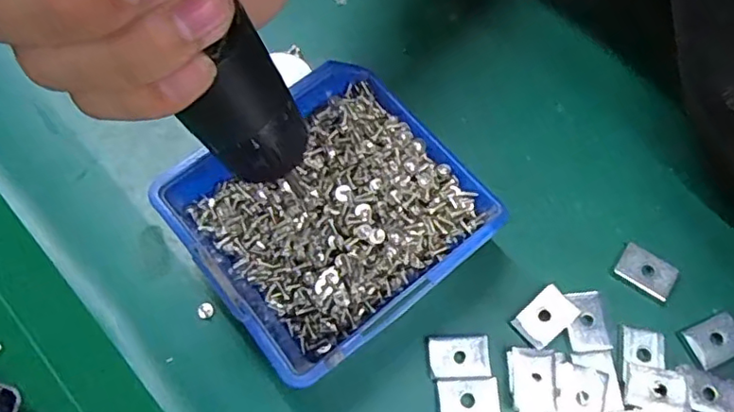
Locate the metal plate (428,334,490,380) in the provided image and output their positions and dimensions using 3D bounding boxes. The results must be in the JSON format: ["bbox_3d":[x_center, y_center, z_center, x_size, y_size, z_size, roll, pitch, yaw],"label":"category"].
[{"bbox_3d":[0.044,0.072,0.281,0.028,0.006,0.020,-3,68,0],"label":"metal plate"}]

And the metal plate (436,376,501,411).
[{"bbox_3d":[0.047,0.089,0.270,0.027,0.004,0.019,-1,68,0],"label":"metal plate"}]

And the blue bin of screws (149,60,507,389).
[{"bbox_3d":[-0.017,0.006,0.280,0.120,0.060,0.117,-37,73,-13],"label":"blue bin of screws"}]

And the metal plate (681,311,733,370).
[{"bbox_3d":[0.168,0.064,0.281,0.026,0.007,0.020,-20,70,-7],"label":"metal plate"}]

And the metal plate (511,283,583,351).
[{"bbox_3d":[0.087,0.054,0.283,0.028,0.004,0.019,-44,70,0],"label":"metal plate"}]

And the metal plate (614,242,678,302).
[{"bbox_3d":[0.141,0.033,0.294,0.028,0.004,0.019,32,76,13],"label":"metal plate"}]

